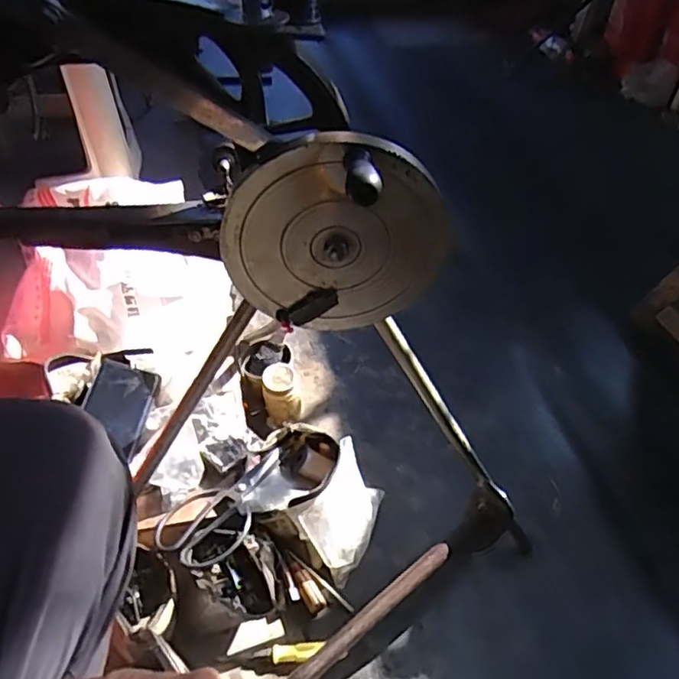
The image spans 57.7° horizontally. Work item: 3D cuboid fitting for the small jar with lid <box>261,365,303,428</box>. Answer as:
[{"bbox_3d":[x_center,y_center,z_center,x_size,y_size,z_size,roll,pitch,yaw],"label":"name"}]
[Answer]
[{"bbox_3d":[-0.079,0.077,0.859,0.051,0.076,0.051,2,46,-2],"label":"small jar with lid"}]

